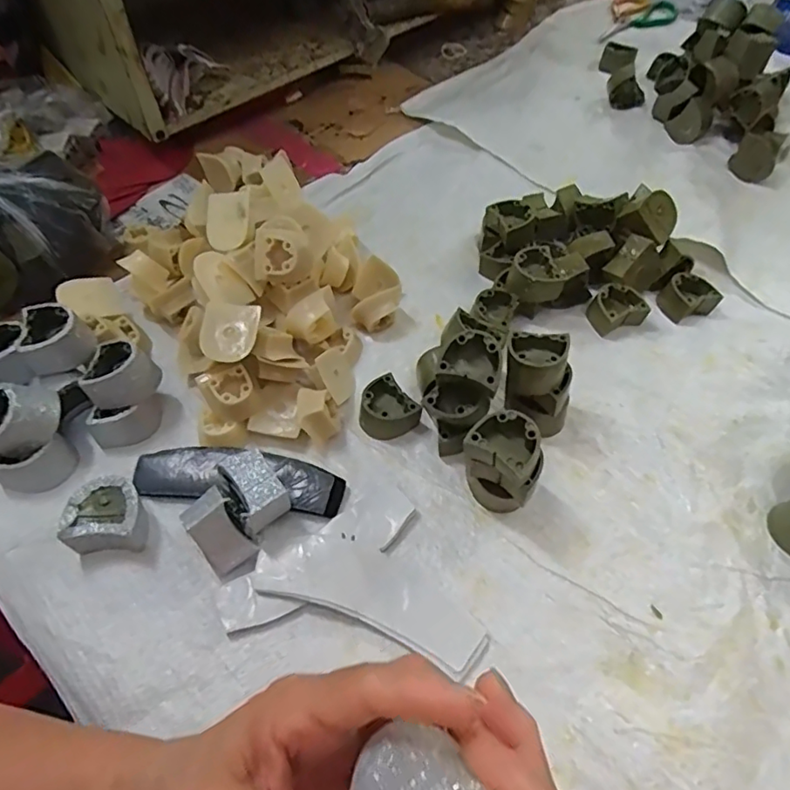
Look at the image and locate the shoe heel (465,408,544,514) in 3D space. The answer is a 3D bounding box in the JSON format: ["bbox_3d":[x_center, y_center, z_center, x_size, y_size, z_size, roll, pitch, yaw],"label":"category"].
[{"bbox_3d":[0.076,0.051,0.392,0.050,0.079,0.038,31,59,22],"label":"shoe heel"}]

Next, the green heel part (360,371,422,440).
[{"bbox_3d":[-0.007,0.013,0.452,0.041,0.026,0.044,-34,60,-21],"label":"green heel part"}]

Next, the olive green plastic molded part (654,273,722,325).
[{"bbox_3d":[0.278,-0.095,0.527,0.043,0.024,0.038,-15,55,-9],"label":"olive green plastic molded part"}]

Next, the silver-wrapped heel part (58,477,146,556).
[{"bbox_3d":[-0.203,0.086,0.392,0.048,0.033,0.044,3,54,0],"label":"silver-wrapped heel part"}]

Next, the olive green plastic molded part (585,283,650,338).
[{"bbox_3d":[0.208,-0.083,0.519,0.046,0.025,0.038,-15,55,-9],"label":"olive green plastic molded part"}]

